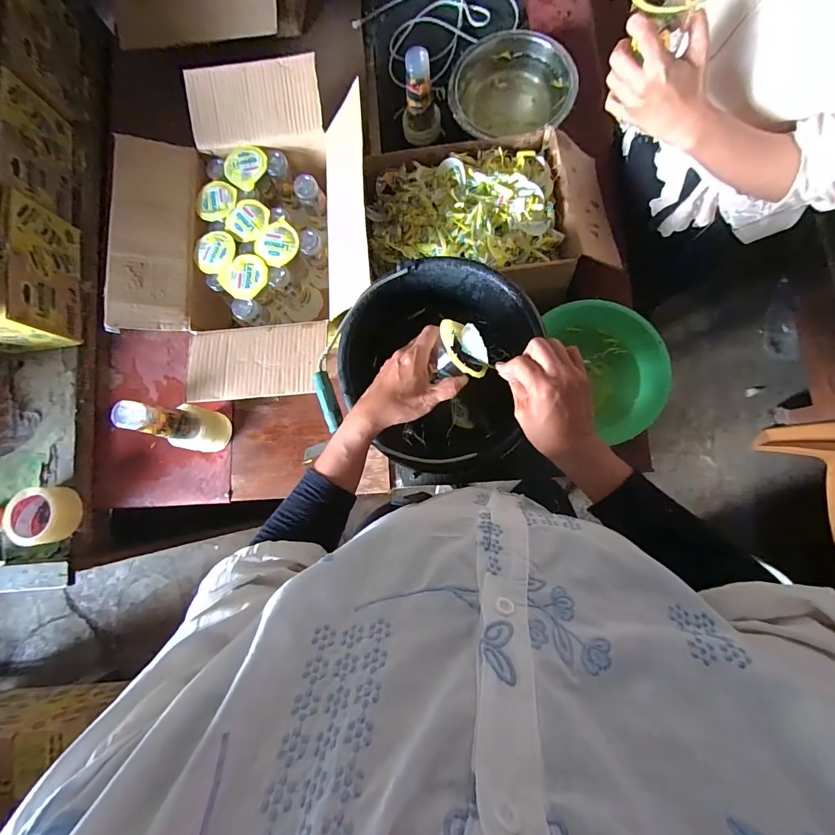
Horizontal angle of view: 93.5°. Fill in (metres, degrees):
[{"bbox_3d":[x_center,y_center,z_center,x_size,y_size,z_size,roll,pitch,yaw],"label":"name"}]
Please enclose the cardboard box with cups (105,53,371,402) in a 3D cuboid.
[{"bbox_3d":[-0.294,-0.307,0.694,0.382,0.161,0.566,7,83,6],"label":"cardboard box with cups"}]

